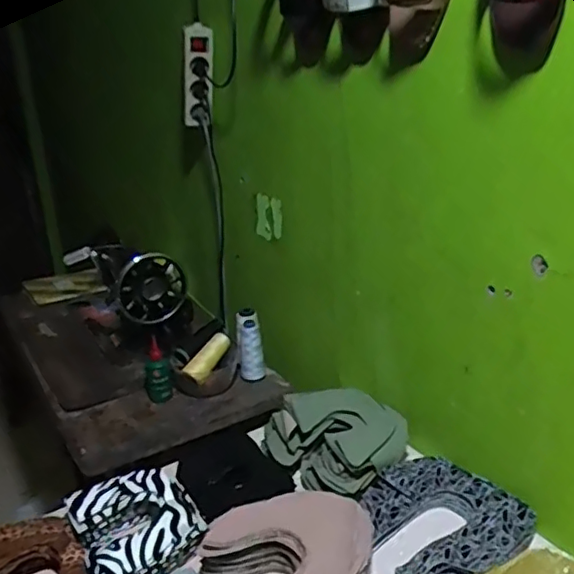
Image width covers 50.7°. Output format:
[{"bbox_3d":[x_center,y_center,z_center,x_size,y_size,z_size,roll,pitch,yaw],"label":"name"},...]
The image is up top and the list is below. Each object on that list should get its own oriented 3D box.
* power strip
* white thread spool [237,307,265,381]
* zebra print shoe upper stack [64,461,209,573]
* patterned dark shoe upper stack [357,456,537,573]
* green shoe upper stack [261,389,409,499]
[{"bbox_3d":[-0.163,-0.381,1.126,0.055,0.193,0.053,-14,48,-22],"label":"power strip"},{"bbox_3d":[-0.070,0.116,1.139,0.047,0.125,0.041,-5,21,-6],"label":"white thread spool"},{"bbox_3d":[-0.184,0.298,0.761,0.148,0.058,0.165,-15,24,-30],"label":"zebra print shoe upper stack"},{"bbox_3d":[0.183,0.289,0.746,0.181,0.030,0.182,-18,26,-35],"label":"patterned dark shoe upper stack"},{"bbox_3d":[0.077,0.211,0.877,0.177,0.072,0.172,-17,25,-32],"label":"green shoe upper stack"}]

